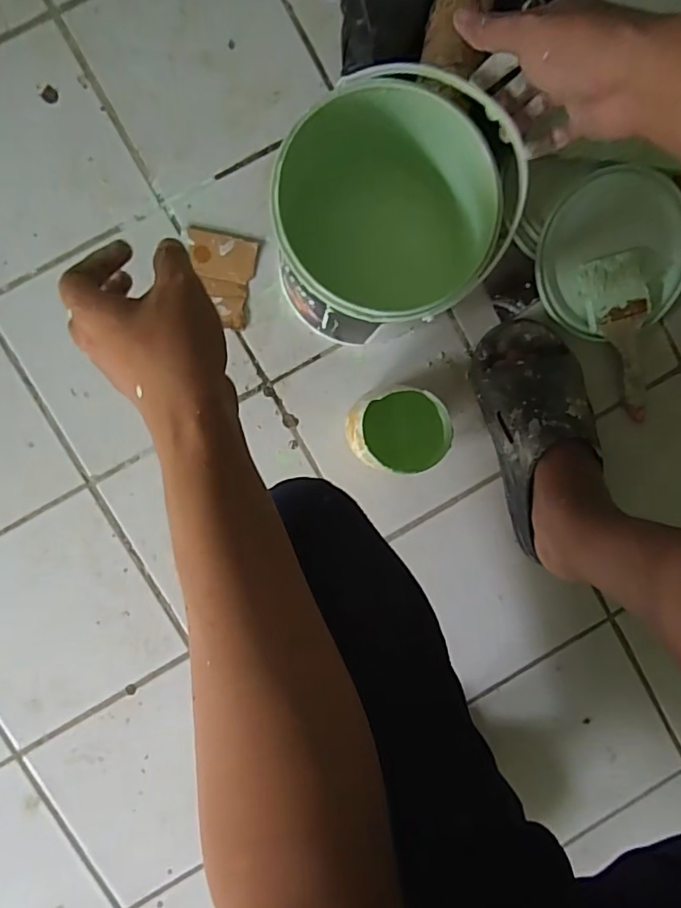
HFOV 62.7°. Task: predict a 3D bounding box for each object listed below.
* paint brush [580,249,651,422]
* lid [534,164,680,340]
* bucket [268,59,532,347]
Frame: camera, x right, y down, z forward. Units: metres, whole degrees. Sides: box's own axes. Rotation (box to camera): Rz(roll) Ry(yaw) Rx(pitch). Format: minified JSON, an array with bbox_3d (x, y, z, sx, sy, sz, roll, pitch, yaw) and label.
[{"bbox_3d":[0.314,-0.127,0.619,0.072,0.029,0.179,-16,94,-4],"label":"paint brush"},{"bbox_3d":[0.296,-0.216,0.601,0.168,0.017,0.161,-2,109,-5],"label":"lid"},{"bbox_3d":[0.040,-0.203,0.509,0.177,0.202,0.185,0,93,-5],"label":"bucket"}]

